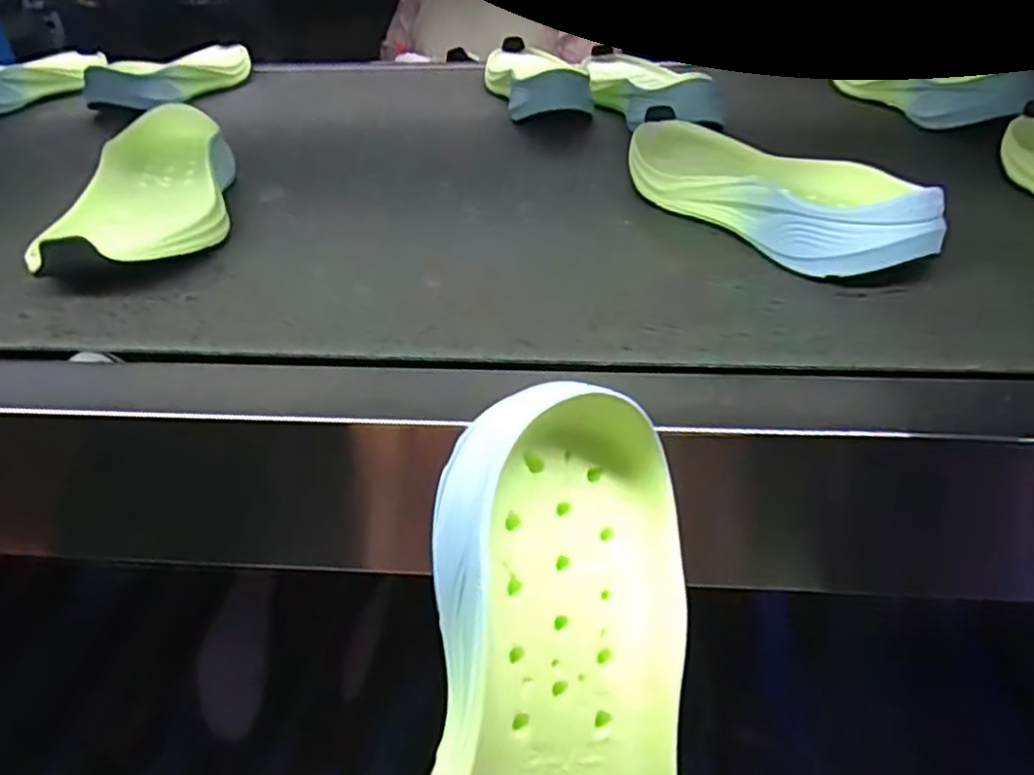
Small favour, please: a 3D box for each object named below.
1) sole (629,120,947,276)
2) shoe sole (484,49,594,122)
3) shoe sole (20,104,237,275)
[{"bbox_3d":[0.157,-0.138,0.465,0.093,0.048,0.258,-21,40,-22],"label":"sole"},{"bbox_3d":[0.014,-0.341,0.768,0.077,0.050,0.249,-9,37,-7],"label":"shoe sole"},{"bbox_3d":[-0.243,-0.135,0.481,0.097,0.048,0.243,-13,37,-12],"label":"shoe sole"}]

